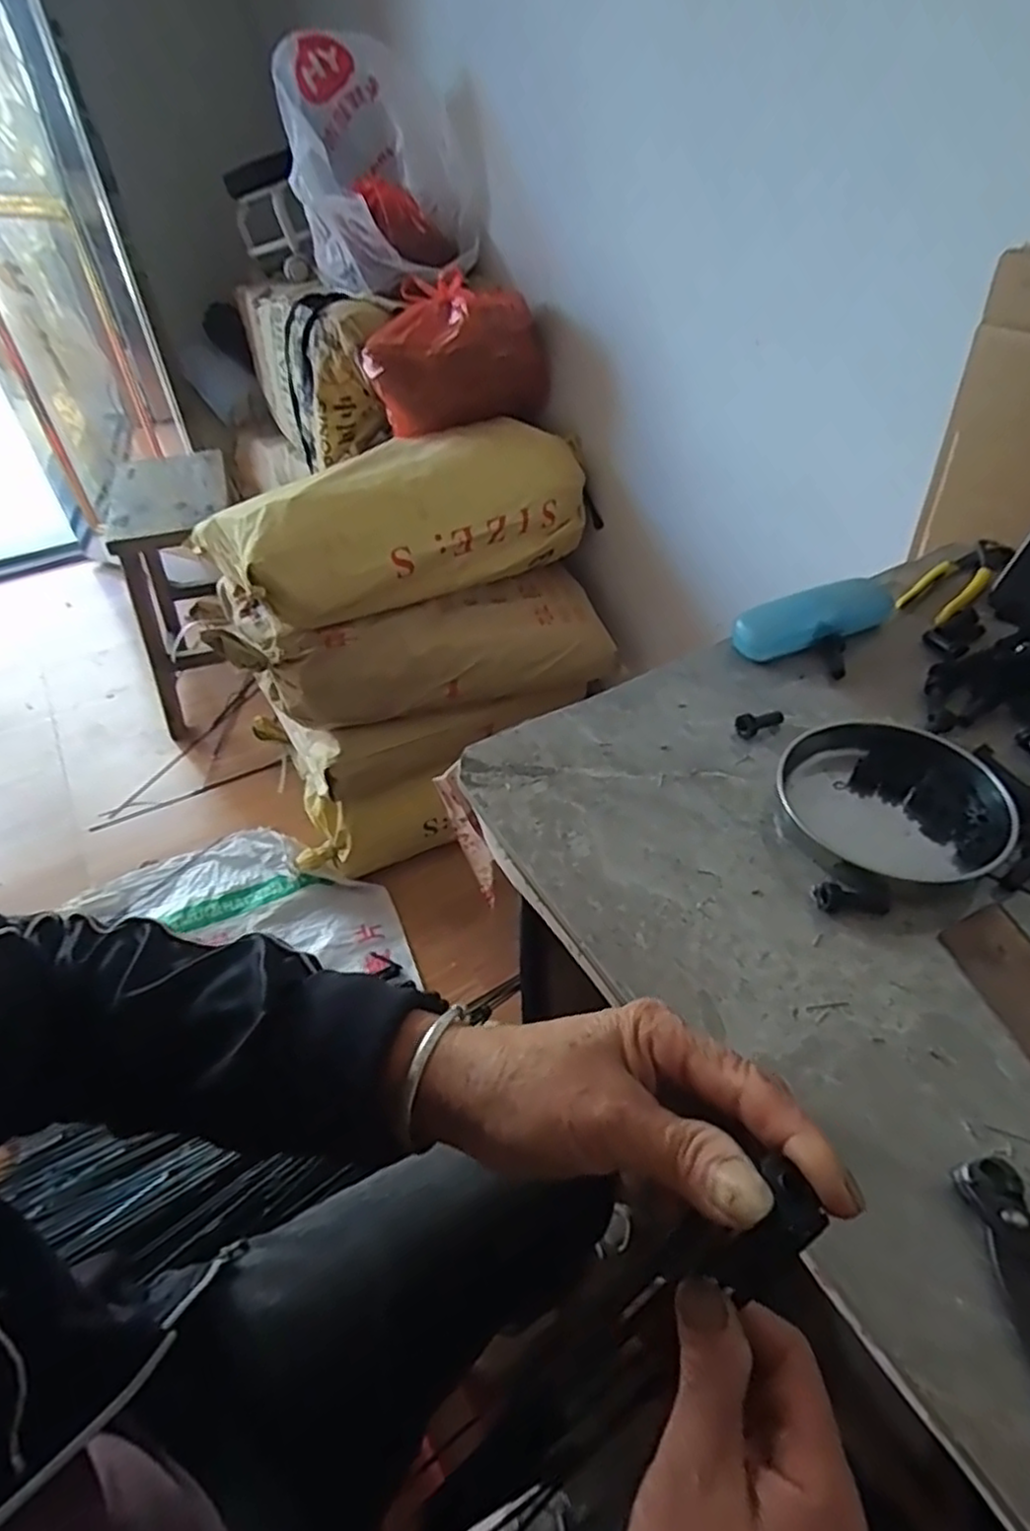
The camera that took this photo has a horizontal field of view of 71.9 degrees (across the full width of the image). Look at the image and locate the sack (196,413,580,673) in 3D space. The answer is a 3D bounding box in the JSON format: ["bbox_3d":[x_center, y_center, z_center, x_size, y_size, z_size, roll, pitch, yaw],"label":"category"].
[{"bbox_3d":[-0.208,-0.397,1.186,0.618,0.214,0.331,-29,51,-25],"label":"sack"}]

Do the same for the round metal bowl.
[{"bbox_3d":[0.251,0.022,0.472,0.137,0.029,0.134,-1,45,1],"label":"round metal bowl"}]

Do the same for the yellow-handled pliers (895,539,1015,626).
[{"bbox_3d":[0.422,-0.180,0.668,0.169,0.021,0.052,-35,54,-29],"label":"yellow-handled pliers"}]

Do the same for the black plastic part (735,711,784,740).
[{"bbox_3d":[0.187,-0.035,0.542,0.038,0.015,0.017,-23,49,-20],"label":"black plastic part"}]

